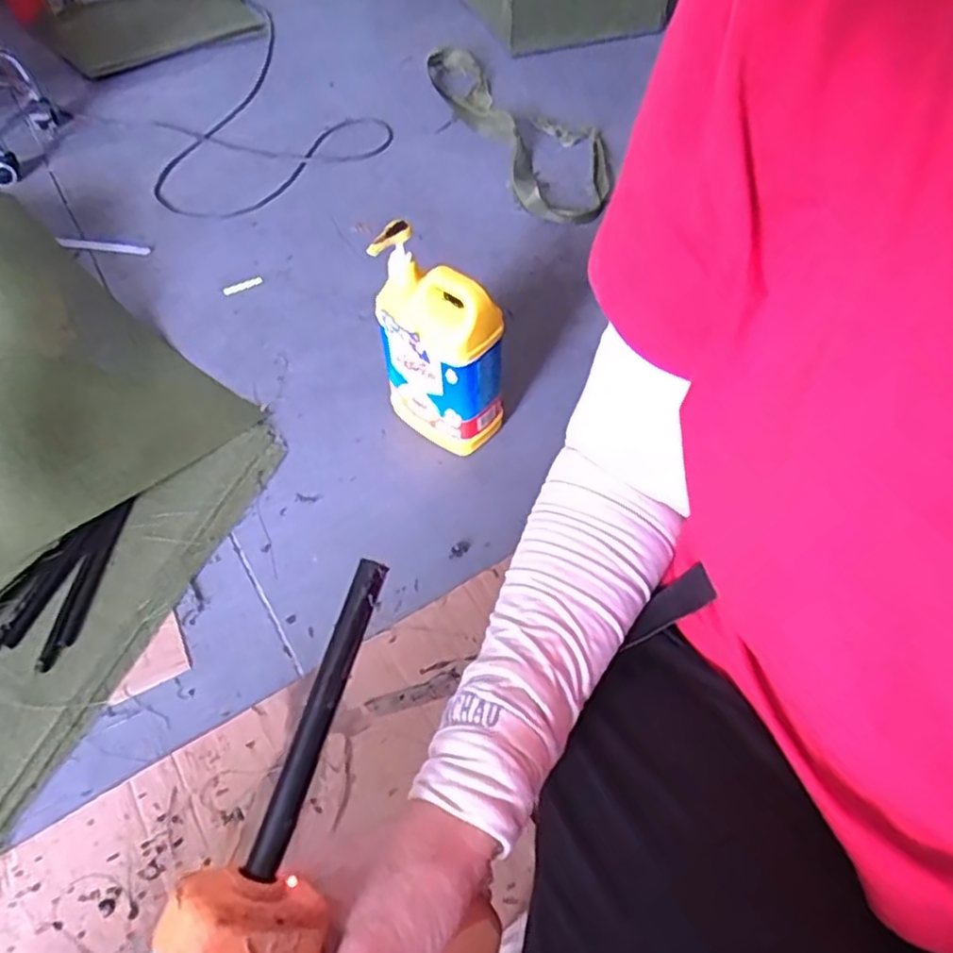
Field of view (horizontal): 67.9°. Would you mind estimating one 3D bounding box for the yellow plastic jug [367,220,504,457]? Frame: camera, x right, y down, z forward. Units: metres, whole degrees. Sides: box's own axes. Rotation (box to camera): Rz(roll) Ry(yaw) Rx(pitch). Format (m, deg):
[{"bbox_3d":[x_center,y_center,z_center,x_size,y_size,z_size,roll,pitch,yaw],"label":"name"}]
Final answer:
[{"bbox_3d":[-0.046,-0.150,0.865,0.148,0.270,0.076,27,58,19],"label":"yellow plastic jug"}]

